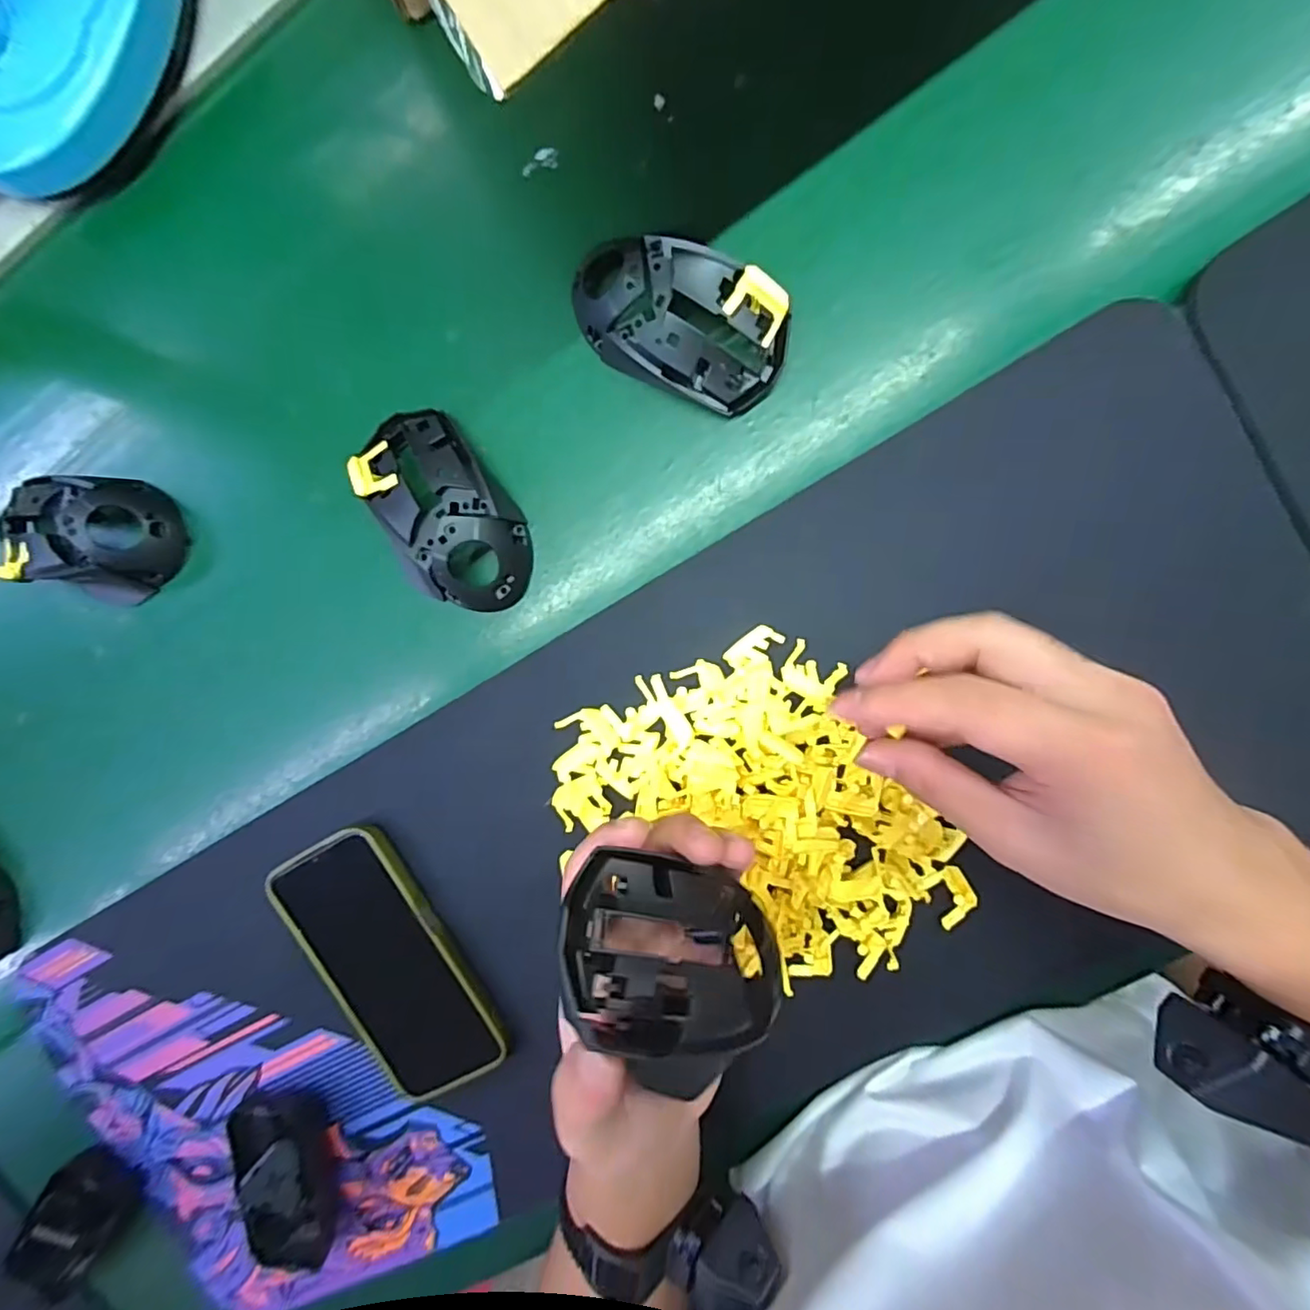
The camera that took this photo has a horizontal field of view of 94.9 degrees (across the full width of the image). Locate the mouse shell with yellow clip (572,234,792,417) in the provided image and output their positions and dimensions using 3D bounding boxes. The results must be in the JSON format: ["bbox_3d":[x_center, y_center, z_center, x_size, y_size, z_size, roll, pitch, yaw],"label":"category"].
[{"bbox_3d":[0.016,-0.172,0.306,0.107,0.041,0.072,23,95,4],"label":"mouse shell with yellow clip"}]

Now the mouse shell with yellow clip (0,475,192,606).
[{"bbox_3d":[-0.341,-0.069,0.360,0.102,0.041,0.073,2,93,6],"label":"mouse shell with yellow clip"}]

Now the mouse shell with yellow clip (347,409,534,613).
[{"bbox_3d":[-0.114,-0.079,0.327,0.062,0.033,0.114,-32,90,6],"label":"mouse shell with yellow clip"}]

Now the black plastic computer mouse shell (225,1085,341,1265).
[{"bbox_3d":[-0.232,0.324,0.376,0.049,0.026,0.110,-4,93,6],"label":"black plastic computer mouse shell"}]

